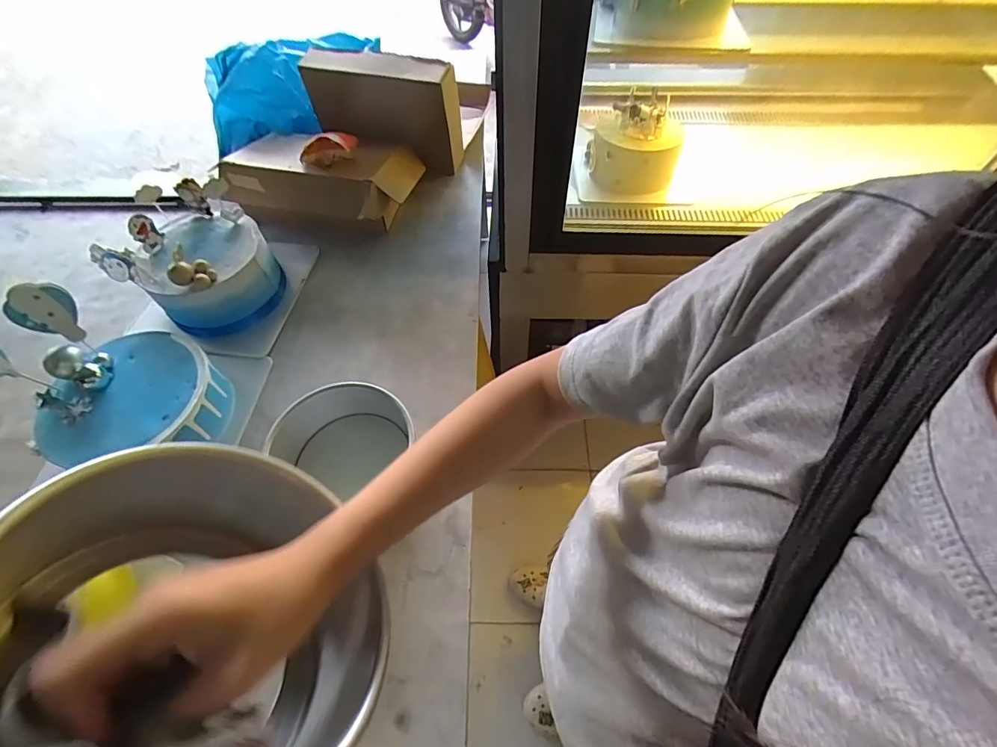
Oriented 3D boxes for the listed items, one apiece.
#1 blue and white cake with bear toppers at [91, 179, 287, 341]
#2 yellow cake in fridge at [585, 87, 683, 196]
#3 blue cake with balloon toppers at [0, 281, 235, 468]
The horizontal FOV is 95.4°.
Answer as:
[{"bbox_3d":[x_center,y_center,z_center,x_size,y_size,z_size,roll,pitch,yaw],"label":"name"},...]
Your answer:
[{"bbox_3d":[-0.485,-0.190,0.763,0.179,0.159,0.190,-3,58,0],"label":"blue and white cake with bear toppers"},{"bbox_3d":[0.317,-0.547,1.083,0.202,0.142,0.232,1,58,2],"label":"yellow cake in fridge"},{"bbox_3d":[-0.527,0.019,0.614,0.237,0.160,0.210,20,60,14],"label":"blue cake with balloon toppers"}]

